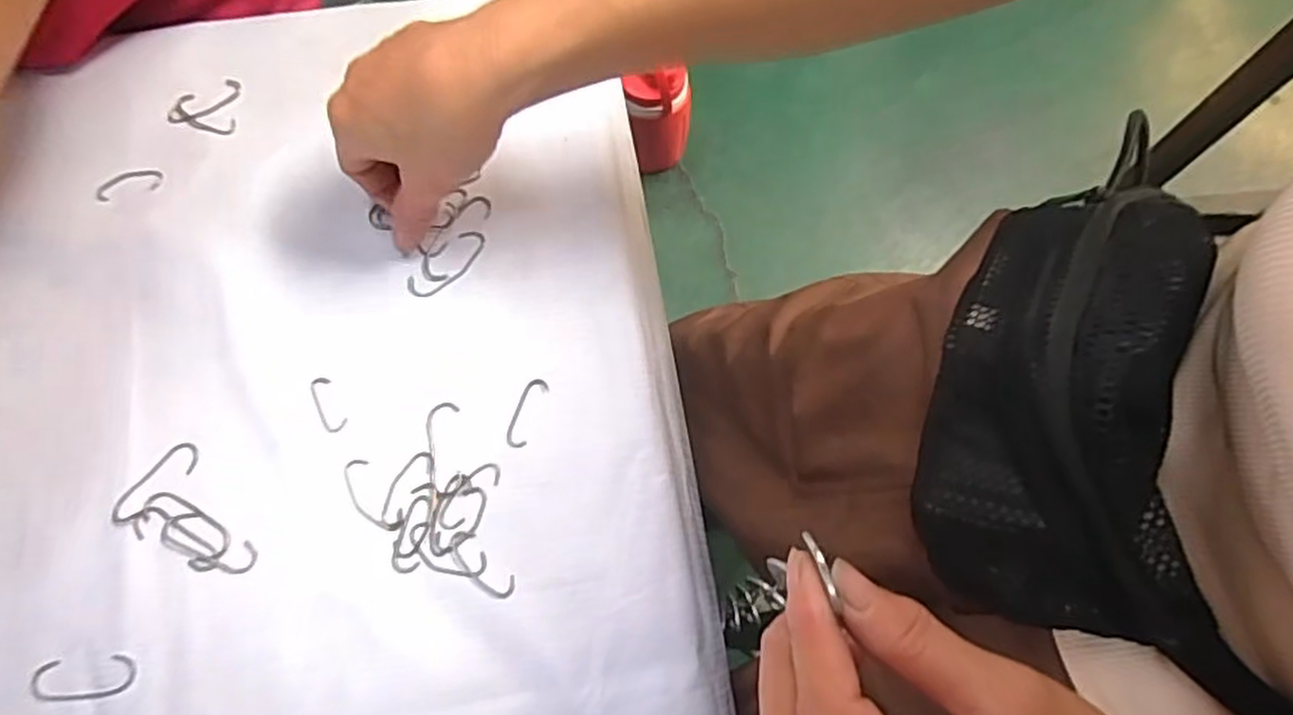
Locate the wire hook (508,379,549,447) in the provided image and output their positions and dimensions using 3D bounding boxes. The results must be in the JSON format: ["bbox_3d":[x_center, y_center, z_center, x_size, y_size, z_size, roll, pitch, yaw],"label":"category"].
[{"bbox_3d":[-0.057,0.026,0.354,0.011,0.004,0.034,19,71,5],"label":"wire hook"}]

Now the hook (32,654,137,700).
[{"bbox_3d":[-0.234,0.133,0.309,0.043,0.004,0.017,-4,70,-3],"label":"hook"}]

